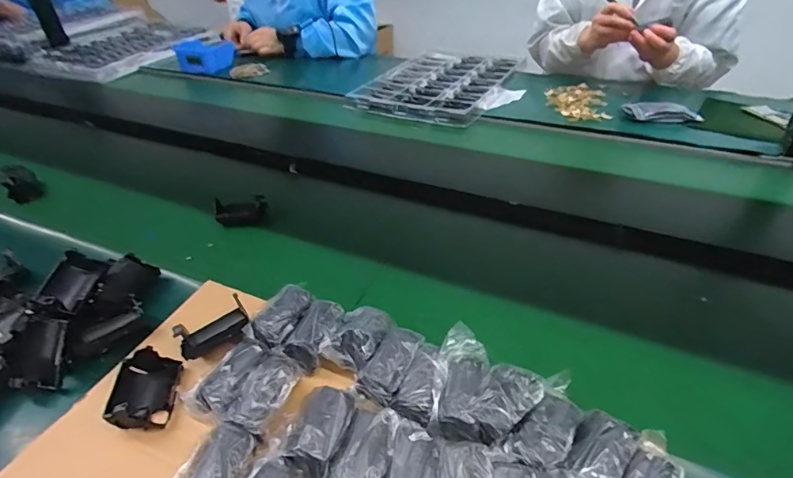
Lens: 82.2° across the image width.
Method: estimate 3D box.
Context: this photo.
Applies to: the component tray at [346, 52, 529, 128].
[{"bbox_3d":[0.115,-0.401,1.145,0.311,0.031,0.473,13,42,20],"label":"component tray"}]

